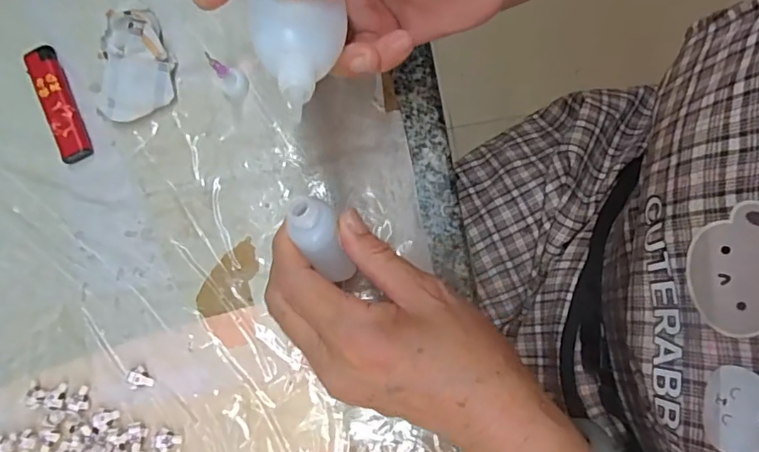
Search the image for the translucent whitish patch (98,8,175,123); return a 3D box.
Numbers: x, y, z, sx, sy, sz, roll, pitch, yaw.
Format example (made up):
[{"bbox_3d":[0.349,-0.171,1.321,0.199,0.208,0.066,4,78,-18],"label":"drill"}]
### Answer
[{"bbox_3d":[-0.152,-0.102,0.323,0.045,0.020,0.072,-5,80,0],"label":"translucent whitish patch"}]

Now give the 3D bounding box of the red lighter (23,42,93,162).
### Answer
[{"bbox_3d":[-0.201,-0.077,0.330,0.019,0.010,0.078,-26,80,-1],"label":"red lighter"}]

